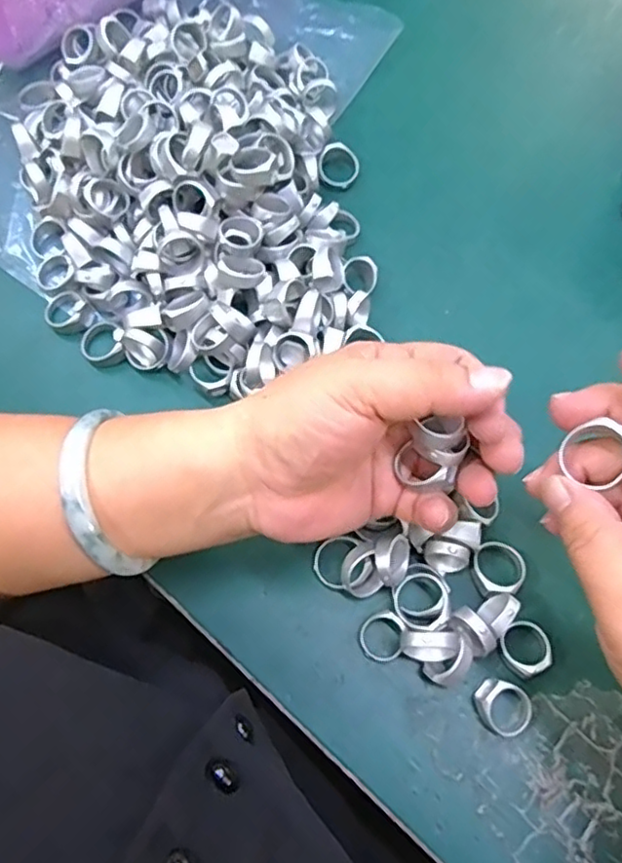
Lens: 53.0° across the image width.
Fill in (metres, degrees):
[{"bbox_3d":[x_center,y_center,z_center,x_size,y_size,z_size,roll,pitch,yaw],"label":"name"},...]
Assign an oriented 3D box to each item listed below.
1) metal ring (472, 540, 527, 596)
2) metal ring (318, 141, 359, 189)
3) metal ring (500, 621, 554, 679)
[{"bbox_3d":[0.089,0.064,0.296,0.024,0.006,0.028,4,55,14],"label":"metal ring"},{"bbox_3d":[0.016,-0.166,0.389,0.024,0.012,0.027,35,73,13],"label":"metal ring"},{"bbox_3d":[0.098,0.098,0.283,0.022,0.012,0.024,0,68,0],"label":"metal ring"}]

